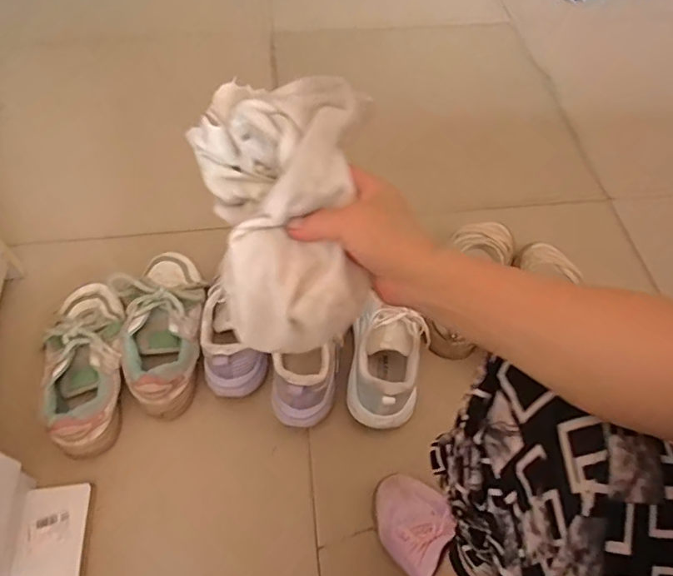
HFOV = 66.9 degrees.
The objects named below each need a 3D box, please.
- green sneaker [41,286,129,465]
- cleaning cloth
[{"bbox_3d":[-0.346,0.097,0.706,0.106,0.080,0.248,-12,60,-5],"label":"green sneaker"},{"bbox_3d":[-0.044,-0.068,0.366,0.125,0.073,0.201,1,64,0],"label":"cleaning cloth"}]

